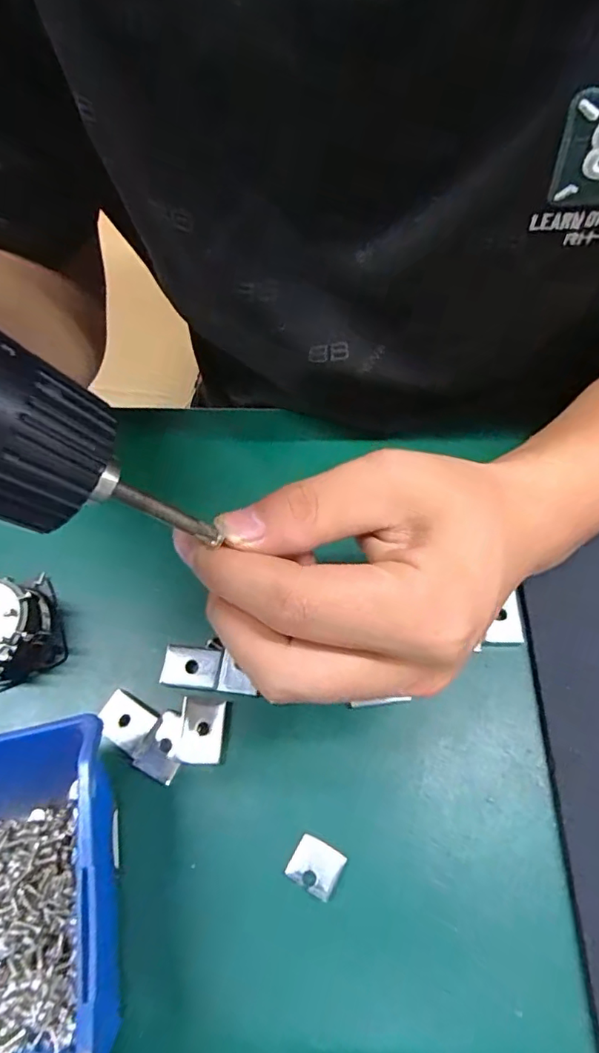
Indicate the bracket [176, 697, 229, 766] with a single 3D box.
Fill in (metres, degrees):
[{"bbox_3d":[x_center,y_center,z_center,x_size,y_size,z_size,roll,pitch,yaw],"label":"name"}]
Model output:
[{"bbox_3d":[-0.045,0.094,0.245,0.021,0.004,0.028,2,63,4],"label":"bracket"}]

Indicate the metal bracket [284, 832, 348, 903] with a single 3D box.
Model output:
[{"bbox_3d":[0.007,0.141,0.221,0.020,0.004,0.018,26,67,15],"label":"metal bracket"}]

